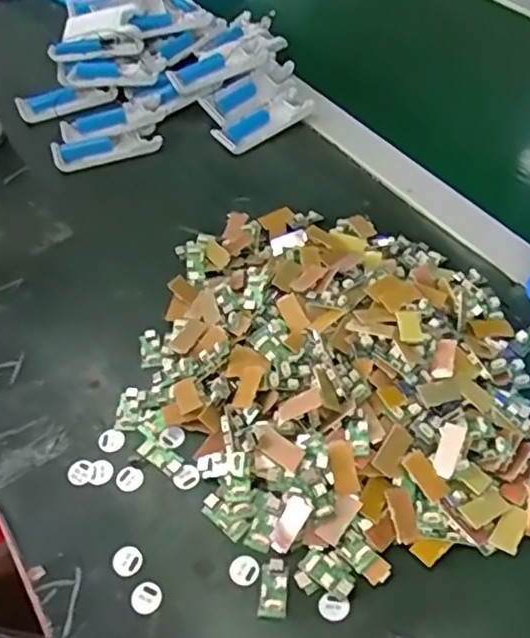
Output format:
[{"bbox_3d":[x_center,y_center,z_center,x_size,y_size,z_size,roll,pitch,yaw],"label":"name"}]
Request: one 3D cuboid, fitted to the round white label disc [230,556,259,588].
[{"bbox_3d":[-0.012,0.148,0.365,0.017,0.004,0.016,-2,52,2],"label":"round white label disc"}]

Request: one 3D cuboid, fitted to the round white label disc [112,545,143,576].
[{"bbox_3d":[-0.082,0.143,0.367,0.017,0.004,0.017,-2,52,2],"label":"round white label disc"}]

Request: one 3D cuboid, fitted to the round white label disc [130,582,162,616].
[{"bbox_3d":[-0.069,0.162,0.359,0.017,0.004,0.017,-2,52,2],"label":"round white label disc"}]

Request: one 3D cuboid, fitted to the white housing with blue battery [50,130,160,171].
[{"bbox_3d":[-0.159,-0.170,0.623,0.108,0.013,0.032,-12,52,-6],"label":"white housing with blue battery"}]

